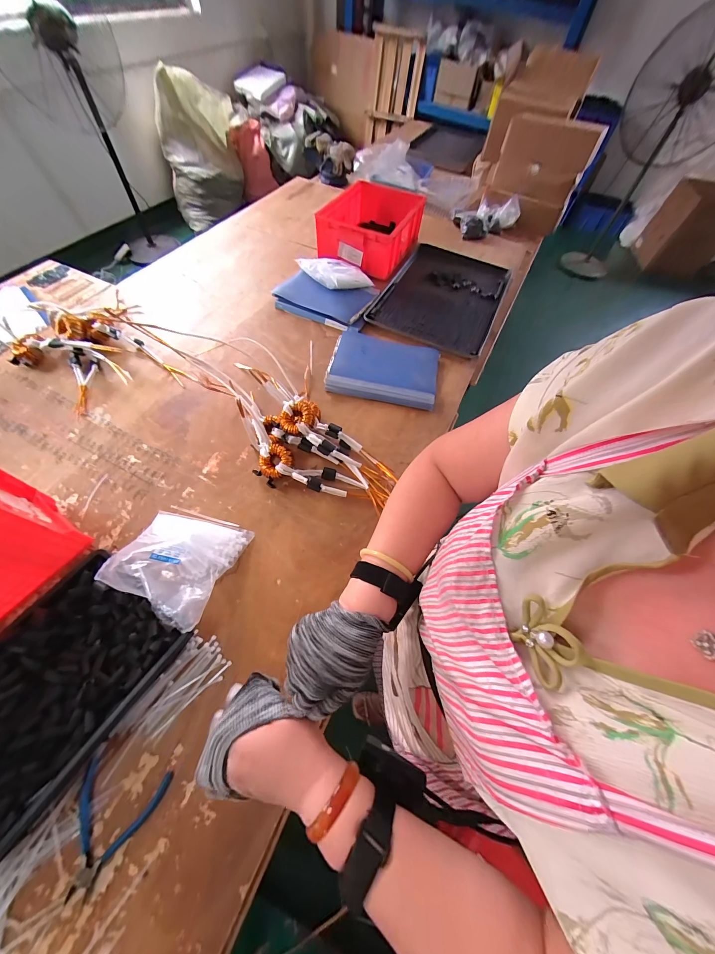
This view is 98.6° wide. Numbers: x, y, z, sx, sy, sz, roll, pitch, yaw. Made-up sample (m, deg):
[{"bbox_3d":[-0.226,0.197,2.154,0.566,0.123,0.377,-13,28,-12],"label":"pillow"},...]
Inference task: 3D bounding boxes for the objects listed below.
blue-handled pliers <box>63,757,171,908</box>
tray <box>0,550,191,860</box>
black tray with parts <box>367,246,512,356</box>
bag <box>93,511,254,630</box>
[{"bbox_3d":[-0.359,0.499,0.436,0.125,0.010,0.135,11,61,2],"label":"blue-handled pliers"},{"bbox_3d":[-0.496,0.329,0.485,0.271,0.069,0.359,32,63,13],"label":"tray"},{"bbox_3d":[0.318,-0.679,1.125,0.395,0.020,0.573,23,62,9],"label":"black tray with parts"},{"bbox_3d":[-0.344,0.158,0.588,0.198,0.089,0.196,15,61,4],"label":"bag"}]

